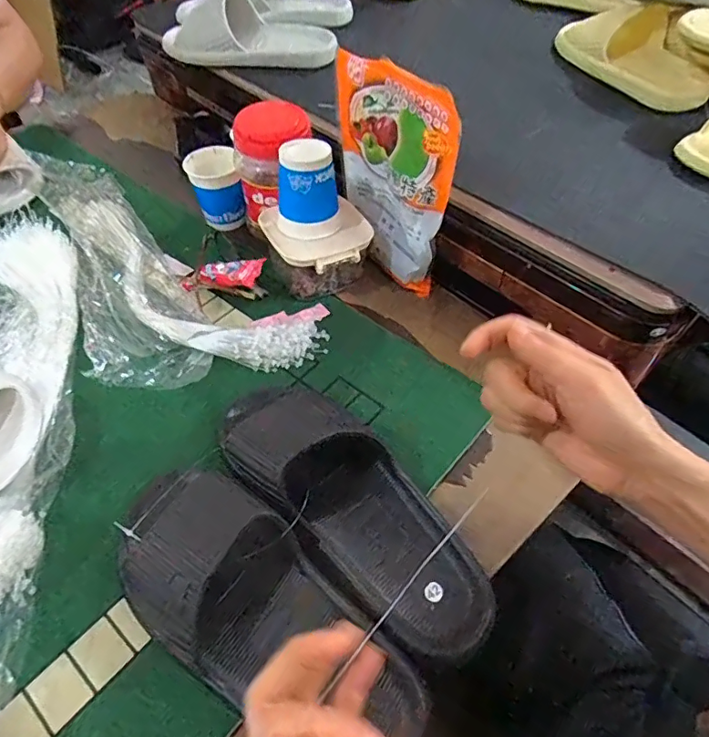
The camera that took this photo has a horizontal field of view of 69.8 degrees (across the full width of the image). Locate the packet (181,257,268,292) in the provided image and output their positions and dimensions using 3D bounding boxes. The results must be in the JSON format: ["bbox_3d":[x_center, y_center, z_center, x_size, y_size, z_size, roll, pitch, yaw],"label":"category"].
[{"bbox_3d":[-0.144,-0.101,0.551,0.103,0.019,0.031,-2,49,27],"label":"packet"}]

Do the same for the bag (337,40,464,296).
[{"bbox_3d":[0.038,-0.202,0.528,0.028,0.208,0.161,-25,56,-18],"label":"bag"}]

